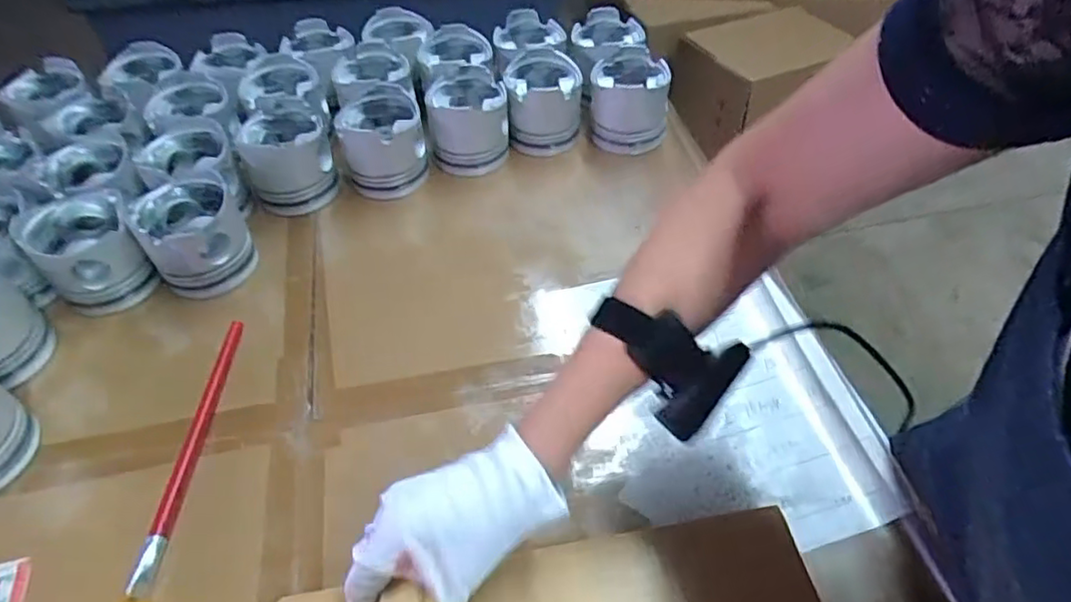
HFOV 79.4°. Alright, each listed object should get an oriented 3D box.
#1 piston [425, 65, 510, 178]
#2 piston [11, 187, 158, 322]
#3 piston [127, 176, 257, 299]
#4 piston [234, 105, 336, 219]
[{"bbox_3d":[-0.080,-0.210,0.775,0.094,0.075,0.098,-8,49,-5],"label":"piston"},{"bbox_3d":[-0.434,-0.046,0.634,0.088,0.083,0.110,-29,54,-22],"label":"piston"},{"bbox_3d":[-0.338,-0.060,0.648,0.093,0.076,0.093,-28,53,-21],"label":"piston"},{"bbox_3d":[-0.278,-0.158,0.737,0.095,0.085,0.098,-14,50,-11],"label":"piston"}]

